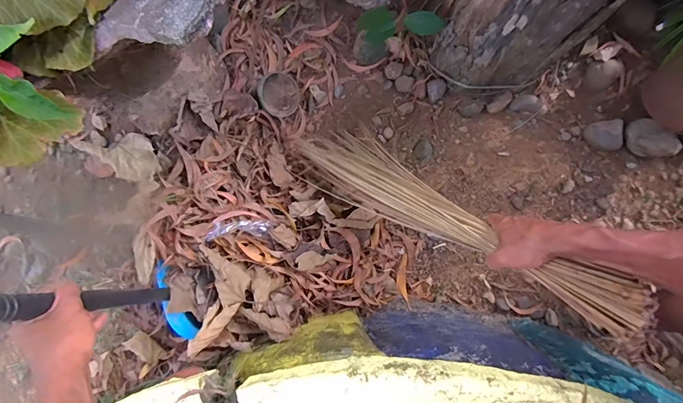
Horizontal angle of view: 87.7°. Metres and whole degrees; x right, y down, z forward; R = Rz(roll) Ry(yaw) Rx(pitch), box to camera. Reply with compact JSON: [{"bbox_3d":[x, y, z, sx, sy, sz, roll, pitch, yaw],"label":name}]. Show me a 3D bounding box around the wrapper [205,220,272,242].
[{"bbox_3d":[-0.234,0.062,0.813,0.143,0.027,0.039,-7,77,-19],"label":"wrapper"}]

